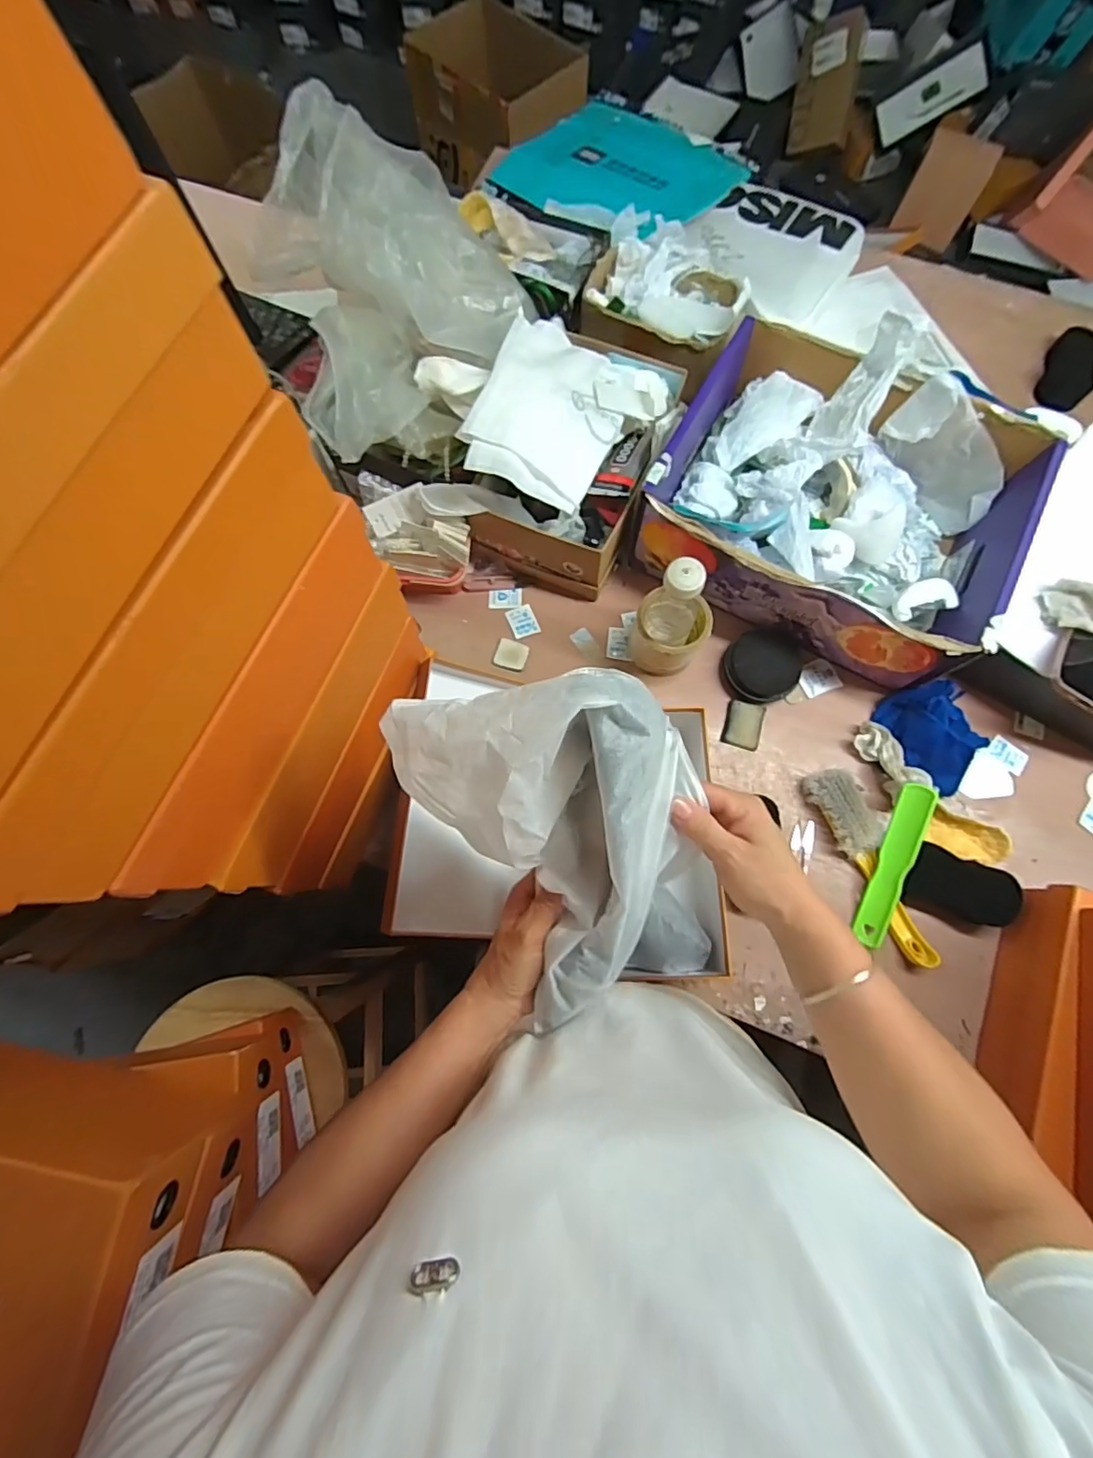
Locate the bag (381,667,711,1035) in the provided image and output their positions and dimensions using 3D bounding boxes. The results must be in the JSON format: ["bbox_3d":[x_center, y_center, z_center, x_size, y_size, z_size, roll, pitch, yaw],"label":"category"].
[{"bbox_3d":[0.024,0.073,0.362,0.178,0.133,0.211,-19,76,-4],"label":"bag"}]

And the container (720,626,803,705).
[{"bbox_3d":[0.274,-0.080,0.716,0.095,0.035,0.089,0,75,1],"label":"container"}]

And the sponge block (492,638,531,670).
[{"bbox_3d":[-0.046,-0.097,0.741,0.043,0.010,0.040,20,76,6],"label":"sponge block"}]

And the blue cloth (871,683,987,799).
[{"bbox_3d":[0.481,0.008,0.682,0.115,0.048,0.133,-17,76,-4],"label":"blue cloth"}]

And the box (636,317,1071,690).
[{"bbox_3d":[0.353,-0.281,0.708,0.390,0.151,0.329,28,77,8],"label":"box"}]

